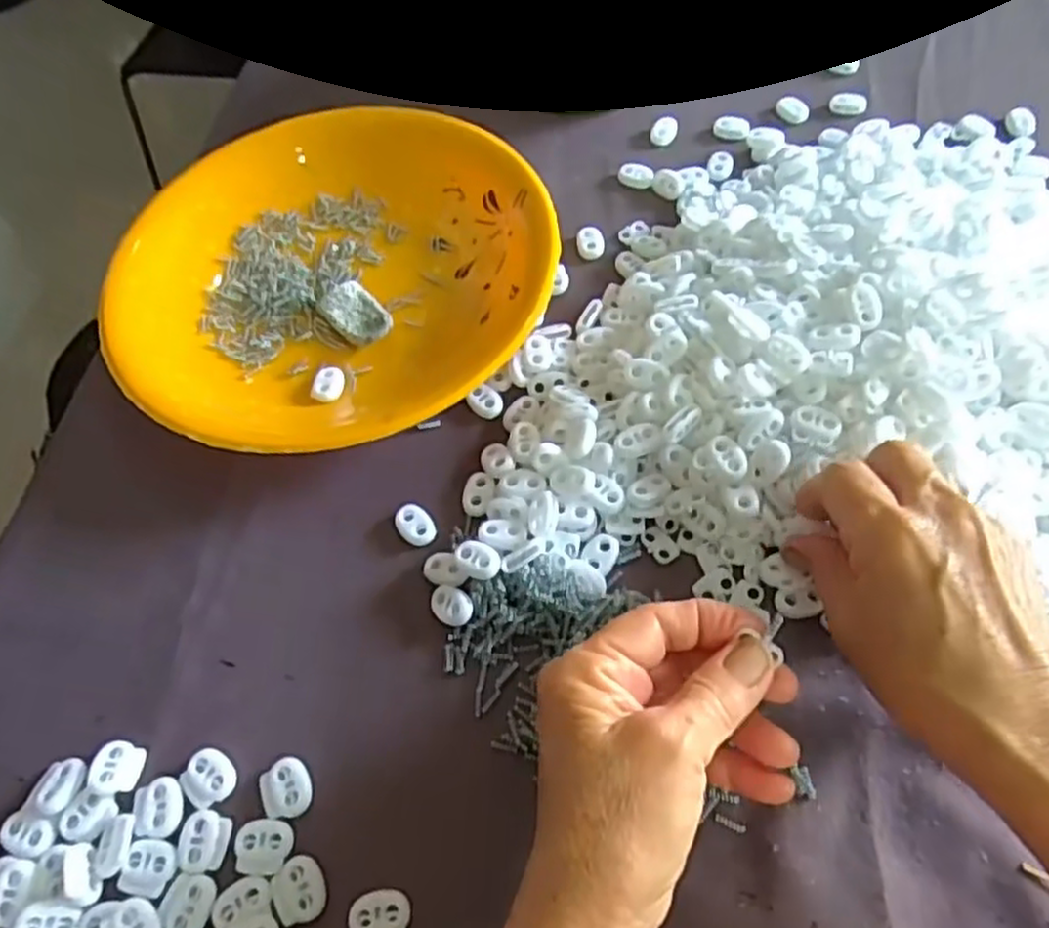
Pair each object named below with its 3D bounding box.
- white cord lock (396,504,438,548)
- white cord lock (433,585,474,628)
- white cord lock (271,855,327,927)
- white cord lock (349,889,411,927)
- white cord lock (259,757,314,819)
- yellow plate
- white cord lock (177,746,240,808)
[{"bbox_3d":[-0.052,0.029,0.353,0.016,0.004,0.022,-35,63,-15],"label":"white cord lock"},{"bbox_3d":[-0.033,0.063,0.328,0.021,0.005,0.016,25,85,28],"label":"white cord lock"},{"bbox_3d":[-0.085,0.160,0.278,0.019,0.004,0.021,-29,62,-12],"label":"white cord lock"},{"bbox_3d":[-0.054,0.168,0.272,0.021,0.004,0.020,0,60,5],"label":"white cord lock"},{"bbox_3d":[-0.096,0.131,0.298,0.020,0.005,0.022,-26,61,-10],"label":"white cord lock"},{"bbox_3d":[-0.109,-0.110,0.417,0.234,0.038,0.224,-2,59,3],"label":"yellow plate"},{"bbox_3d":[-0.129,0.128,0.302,0.020,0.006,0.020,25,64,18],"label":"white cord lock"}]

